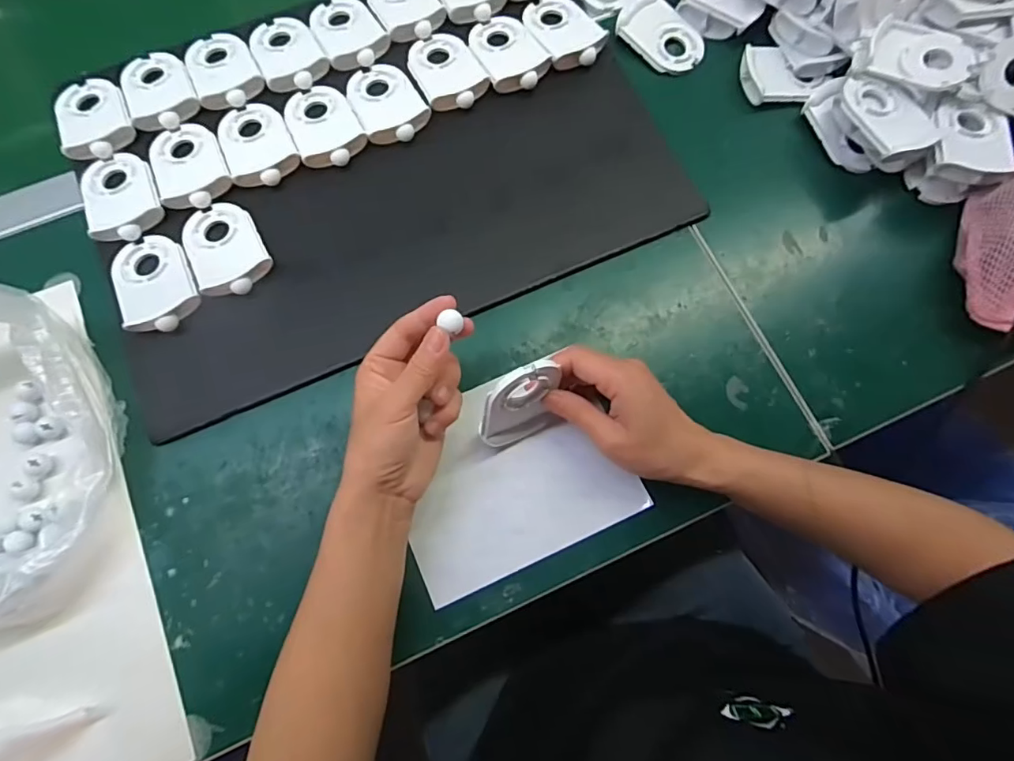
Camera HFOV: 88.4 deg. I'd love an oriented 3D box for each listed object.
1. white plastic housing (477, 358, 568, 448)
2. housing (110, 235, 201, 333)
[{"bbox_3d":[0.009,0.018,0.361,0.058,0.084,0.011,-24,57,-11],"label":"white plastic housing"},{"bbox_3d":[-0.287,-0.081,0.424,0.058,0.011,0.090,-23,76,-6],"label":"housing"}]

